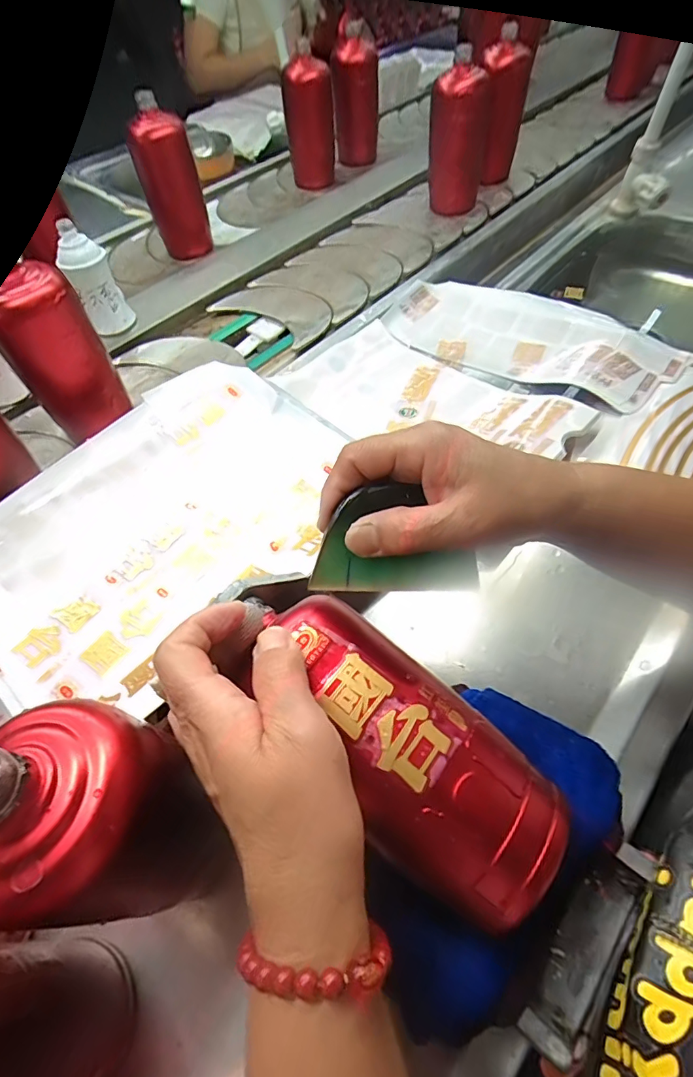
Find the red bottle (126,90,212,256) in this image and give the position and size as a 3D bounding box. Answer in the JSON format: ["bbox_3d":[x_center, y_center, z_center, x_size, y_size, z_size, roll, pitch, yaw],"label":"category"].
[{"bbox_3d":[-0.269,-0.540,0.713,0.080,0.184,0.072,-20,57,-9],"label":"red bottle"}]

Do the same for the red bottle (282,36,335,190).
[{"bbox_3d":[-0.069,-0.772,0.860,0.084,0.188,0.074,-7,55,-1],"label":"red bottle"}]

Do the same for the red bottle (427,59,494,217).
[{"bbox_3d":[0.182,-0.644,0.775,0.088,0.202,0.087,3,75,6],"label":"red bottle"}]

